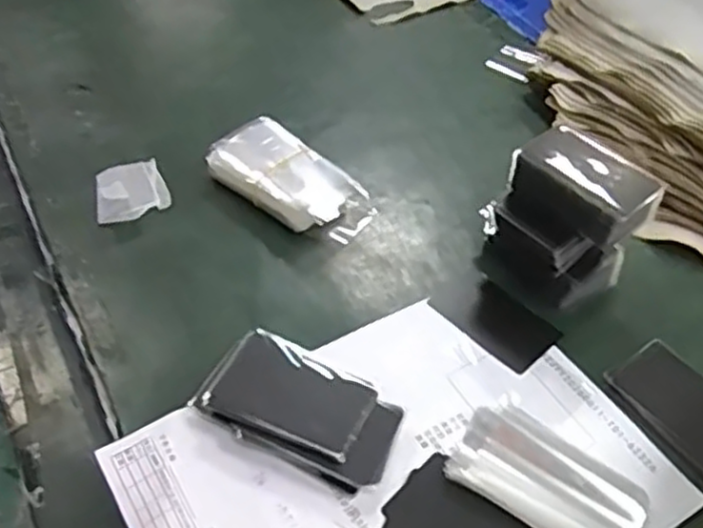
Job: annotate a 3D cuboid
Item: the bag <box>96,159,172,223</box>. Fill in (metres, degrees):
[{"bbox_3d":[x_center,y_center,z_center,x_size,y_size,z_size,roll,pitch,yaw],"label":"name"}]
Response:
[{"bbox_3d":[-0.174,-0.063,0.577,0.055,0.022,0.064,-15,51,-19],"label":"bag"}]

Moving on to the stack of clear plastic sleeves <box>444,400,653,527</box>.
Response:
[{"bbox_3d":[0.118,0.126,0.438,0.109,0.005,0.070,28,50,19],"label":"stack of clear plastic sleeves"}]

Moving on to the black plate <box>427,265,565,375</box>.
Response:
[{"bbox_3d":[0.101,0.038,0.526,0.051,0.004,0.087,-33,58,-31],"label":"black plate"}]

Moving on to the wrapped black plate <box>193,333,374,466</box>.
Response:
[{"bbox_3d":[-0.037,0.076,0.444,0.096,0.009,0.059,22,55,14],"label":"wrapped black plate"}]

